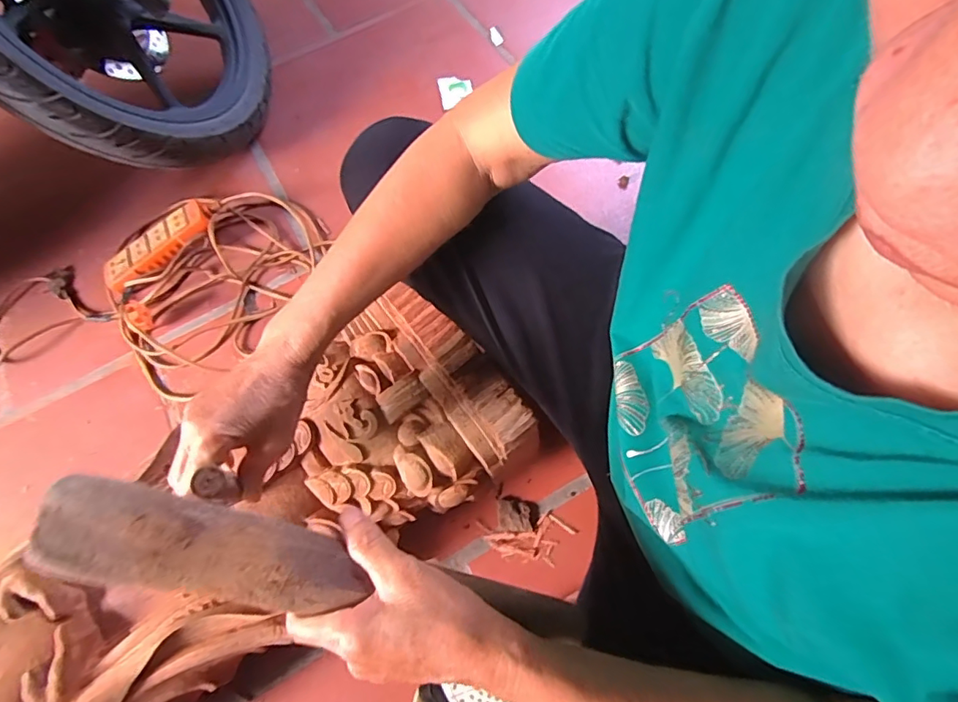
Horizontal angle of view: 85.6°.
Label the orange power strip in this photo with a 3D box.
[{"bbox_3d":[-0.514,-0.163,0.820,0.200,0.031,0.065,-33,67,6],"label":"orange power strip"}]

